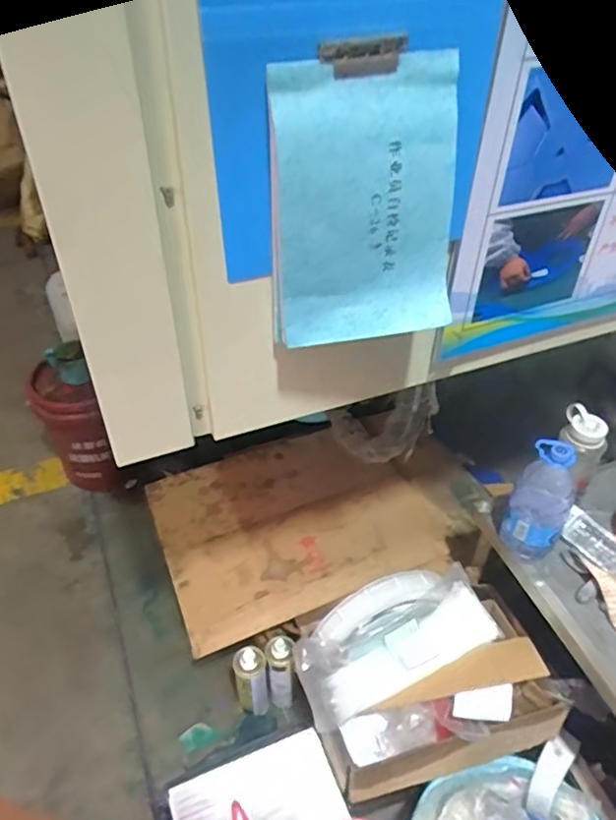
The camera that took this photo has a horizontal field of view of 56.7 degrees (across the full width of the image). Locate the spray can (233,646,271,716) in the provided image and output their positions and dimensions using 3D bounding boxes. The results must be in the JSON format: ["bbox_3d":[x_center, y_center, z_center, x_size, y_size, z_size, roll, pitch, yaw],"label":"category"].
[{"bbox_3d":[-0.114,0.549,1.160,0.061,0.154,0.064,1,41,-1],"label":"spray can"}]

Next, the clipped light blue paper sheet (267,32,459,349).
[{"bbox_3d":[0.062,-0.223,0.625,0.206,0.297,0.023,-12,31,-14],"label":"clipped light blue paper sheet"}]

